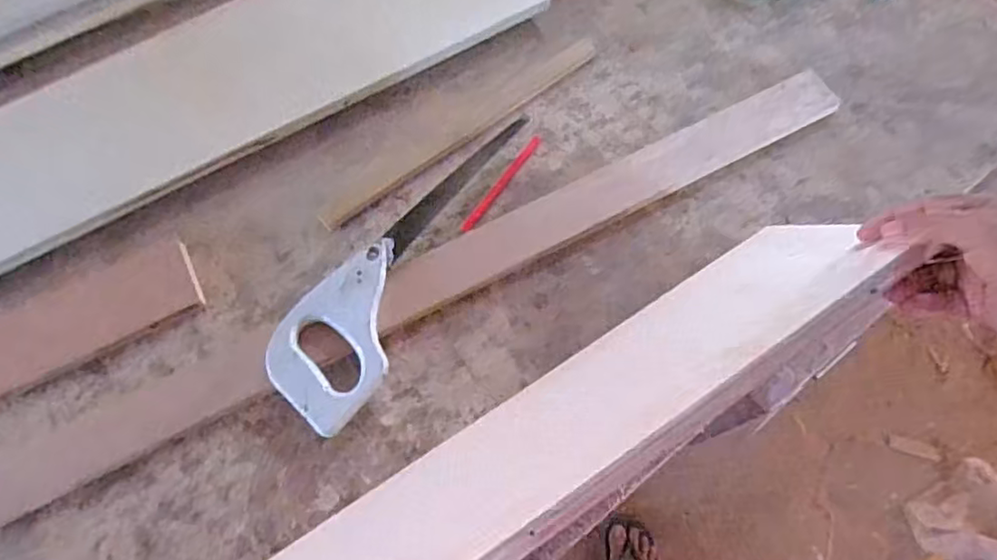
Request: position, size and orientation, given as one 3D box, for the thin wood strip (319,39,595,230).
[{"bbox_3d":[-0.036,-0.163,0.665,0.353,0.010,0.029,-38,74,-13],"label":"thin wood strip"}]

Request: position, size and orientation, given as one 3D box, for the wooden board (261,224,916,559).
[{"bbox_3d":[-0.026,0.156,0.453,0.707,0.201,0.016,-32,103,-10],"label":"wooden board"}]

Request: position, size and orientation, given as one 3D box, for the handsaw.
[{"bbox_3d":[-0.097,-0.035,0.601,0.108,0.034,0.364,25,71,9],"label":"handsaw"}]

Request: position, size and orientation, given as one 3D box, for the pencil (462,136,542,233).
[{"bbox_3d":[0.005,-0.100,0.637,0.011,0.004,0.129,34,73,11],"label":"pencil"}]

